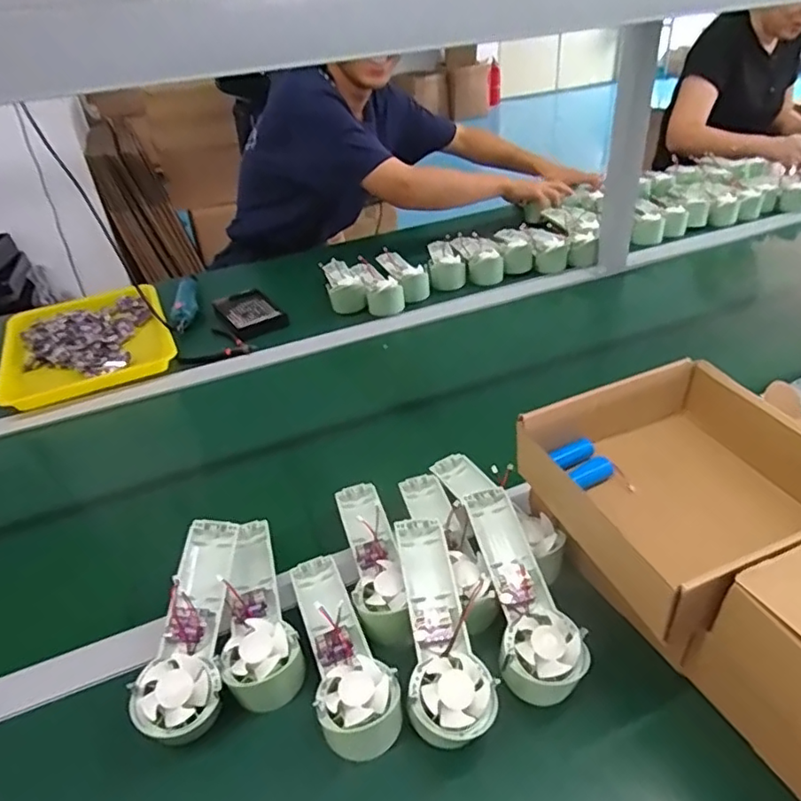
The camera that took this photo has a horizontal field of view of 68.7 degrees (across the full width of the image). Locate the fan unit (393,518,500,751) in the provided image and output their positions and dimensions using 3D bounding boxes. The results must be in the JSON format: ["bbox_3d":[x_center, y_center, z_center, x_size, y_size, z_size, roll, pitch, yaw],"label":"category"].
[{"bbox_3d":[0.028,0.185,0.473,0.065,0.067,0.169,-9,35,-5],"label":"fan unit"}]

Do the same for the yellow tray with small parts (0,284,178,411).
[{"bbox_3d":[-0.509,-0.102,0.965,0.242,0.048,0.304,-18,37,-17],"label":"yellow tray with small parts"}]

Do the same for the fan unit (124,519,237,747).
[{"bbox_3d":[-0.167,0.184,0.482,0.059,0.054,0.172,-3,51,3],"label":"fan unit"}]

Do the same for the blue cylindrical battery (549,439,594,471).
[{"bbox_3d":[0.163,0.051,0.554,0.055,0.014,0.016,-22,38,-22],"label":"blue cylindrical battery"}]

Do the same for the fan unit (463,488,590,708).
[{"bbox_3d":[0.097,0.156,0.490,0.064,0.040,0.174,-11,52,-7],"label":"fan unit"}]

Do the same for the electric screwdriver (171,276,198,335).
[{"bbox_3d":[-0.375,-0.175,1.034,0.035,0.028,0.178,-9,35,-5],"label":"electric screwdriver"}]

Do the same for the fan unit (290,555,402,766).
[{"bbox_3d":[-0.050,0.199,0.486,0.061,0.047,0.171,-15,36,-13],"label":"fan unit"}]

